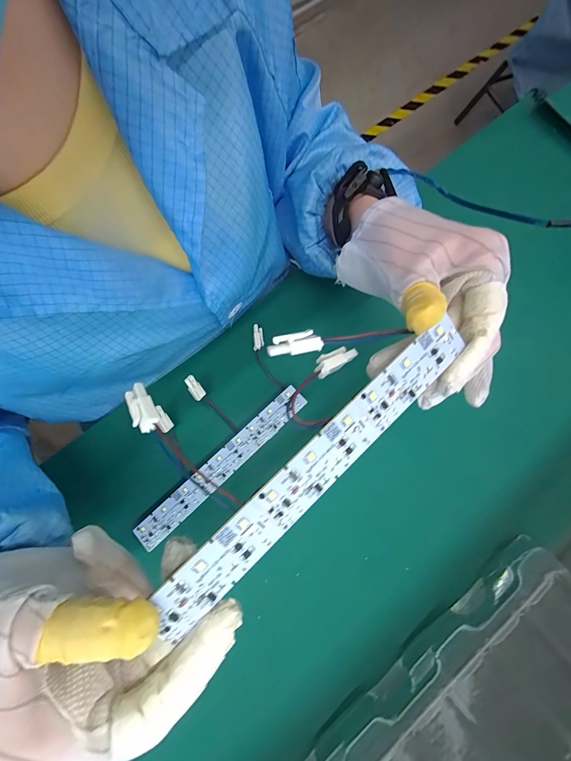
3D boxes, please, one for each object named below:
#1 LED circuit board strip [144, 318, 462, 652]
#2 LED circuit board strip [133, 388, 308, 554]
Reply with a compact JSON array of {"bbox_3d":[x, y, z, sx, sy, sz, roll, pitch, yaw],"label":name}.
[{"bbox_3d":[0.016,0.038,0.144,0.179,0.004,0.024,-43,105,-8],"label":"LED circuit board strip"},{"bbox_3d":[-0.057,0.077,0.298,0.189,0.010,0.025,-42,81,-10],"label":"LED circuit board strip"}]

